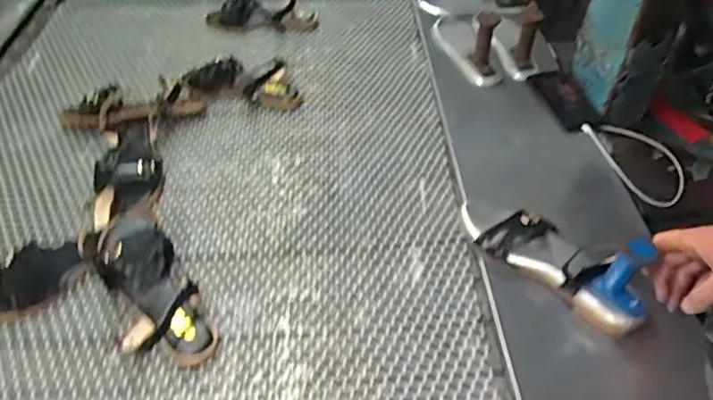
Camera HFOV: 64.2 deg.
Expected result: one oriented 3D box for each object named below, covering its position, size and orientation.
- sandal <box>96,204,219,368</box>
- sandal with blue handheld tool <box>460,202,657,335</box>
[{"bbox_3d":[-0.266,0.095,0.714,0.092,0.063,0.267,-24,49,-22],"label":"sandal"},{"bbox_3d":[0.234,0.051,0.679,0.232,0.087,0.078,29,52,28],"label":"sandal with blue handheld tool"}]

